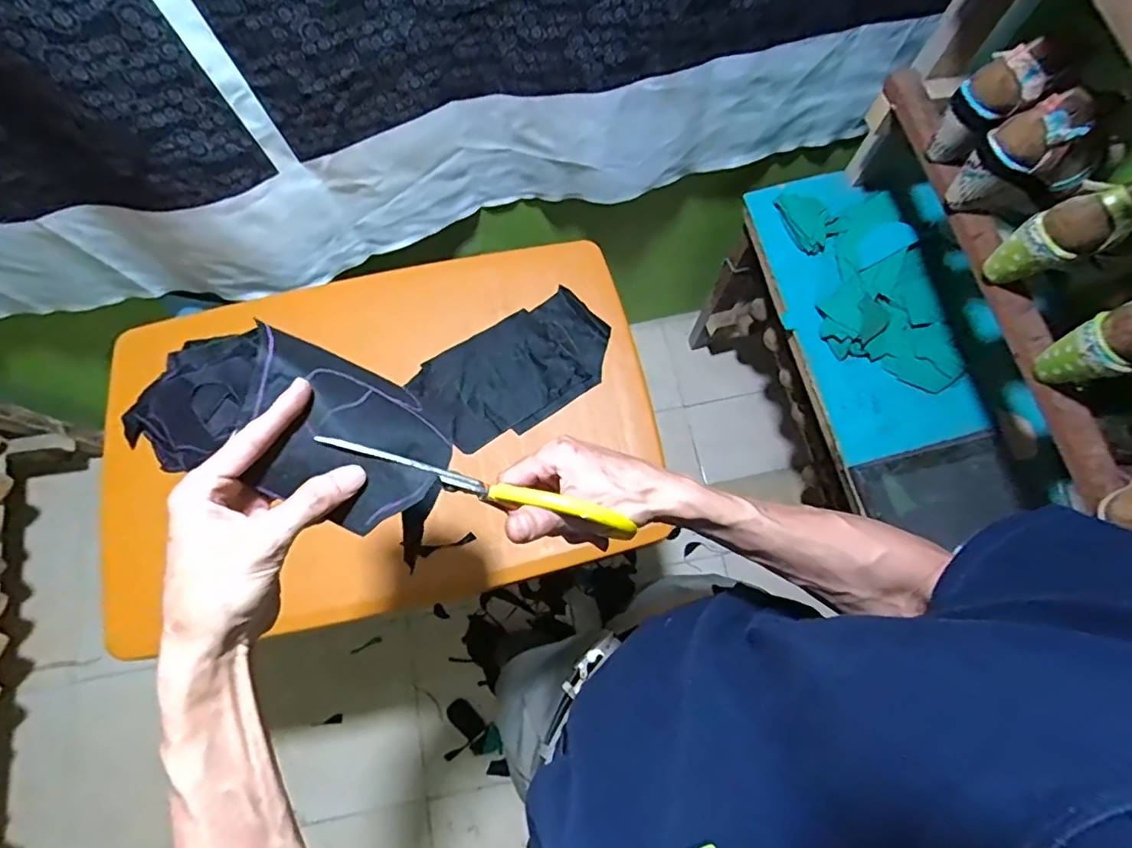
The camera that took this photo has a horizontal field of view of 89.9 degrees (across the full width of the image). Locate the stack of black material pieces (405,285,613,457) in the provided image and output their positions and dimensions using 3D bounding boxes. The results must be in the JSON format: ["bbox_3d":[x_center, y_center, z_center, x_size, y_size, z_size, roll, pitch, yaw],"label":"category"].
[{"bbox_3d":[-0.069,-0.076,0.813,0.278,0.013,0.157,-30,76,-8],"label":"stack of black material pieces"}]

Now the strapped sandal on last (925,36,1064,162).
[{"bbox_3d":[0.477,-0.355,0.653,0.077,0.133,0.078,-44,79,-11],"label":"strapped sandal on last"}]

